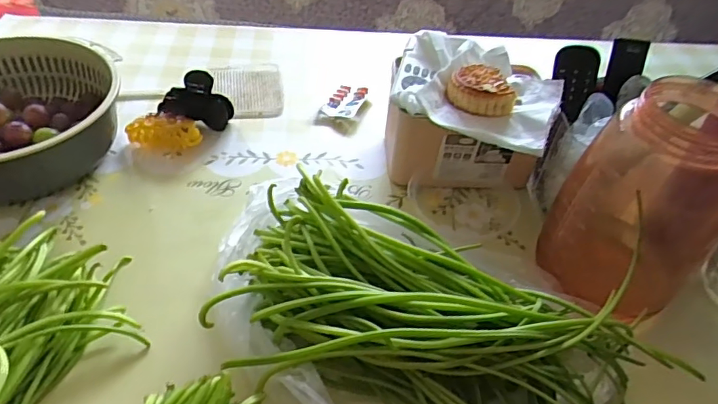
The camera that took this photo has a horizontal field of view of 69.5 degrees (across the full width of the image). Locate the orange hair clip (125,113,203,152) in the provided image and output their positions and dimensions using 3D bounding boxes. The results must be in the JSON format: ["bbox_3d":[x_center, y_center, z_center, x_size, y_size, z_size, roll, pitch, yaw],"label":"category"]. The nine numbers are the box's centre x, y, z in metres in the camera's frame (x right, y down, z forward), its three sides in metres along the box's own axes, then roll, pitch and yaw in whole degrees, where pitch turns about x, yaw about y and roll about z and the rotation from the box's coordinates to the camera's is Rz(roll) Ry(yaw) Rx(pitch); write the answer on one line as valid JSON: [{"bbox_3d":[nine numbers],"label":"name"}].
[{"bbox_3d":[-0.217,-0.078,0.584,0.082,0.030,0.033,12,45,6],"label":"orange hair clip"}]

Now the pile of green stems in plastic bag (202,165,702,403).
[{"bbox_3d":[0.057,0.104,0.393,0.252,0.082,0.359,-29,55,-30],"label":"pile of green stems in plastic bag"}]

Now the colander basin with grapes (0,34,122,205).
[{"bbox_3d":[-0.373,-0.096,0.558,0.218,0.073,0.195,-14,48,-18],"label":"colander basin with grapes"}]

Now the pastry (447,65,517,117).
[{"bbox_3d":[0.124,-0.114,0.519,0.065,0.027,0.065,16,46,10],"label":"pastry"}]

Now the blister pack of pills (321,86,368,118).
[{"bbox_3d":[-0.016,-0.132,0.678,0.043,0.014,0.070,17,46,11],"label":"blister pack of pills"}]

